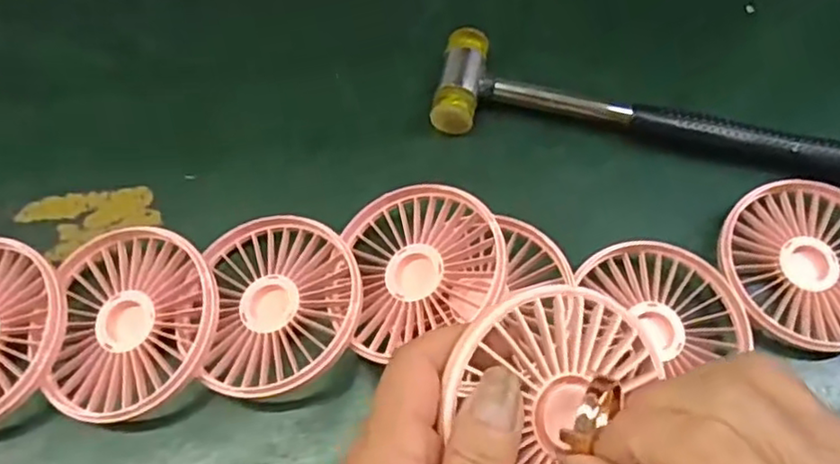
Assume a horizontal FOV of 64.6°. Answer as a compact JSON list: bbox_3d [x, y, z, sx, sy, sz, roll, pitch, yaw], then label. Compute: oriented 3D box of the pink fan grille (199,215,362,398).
[{"bbox_3d":[-0.065,0.033,0.316,0.070,0.029,0.088,-4,65,-4],"label":"pink fan grille"}]

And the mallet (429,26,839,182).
[{"bbox_3d":[0.127,-0.064,0.371,0.234,0.020,0.061,12,65,3],"label":"mallet"}]

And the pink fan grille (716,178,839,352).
[{"bbox_3d":[0.195,0.017,0.336,0.086,0.019,0.086,-20,67,-11],"label":"pink fan grille"}]

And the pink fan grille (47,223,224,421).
[{"bbox_3d":[-0.129,0.041,0.307,0.074,0.018,0.088,-5,66,5],"label":"pink fan grille"}]

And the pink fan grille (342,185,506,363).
[{"bbox_3d":[0.002,0.013,0.315,0.075,0.011,0.079,-19,59,14],"label":"pink fan grille"}]

